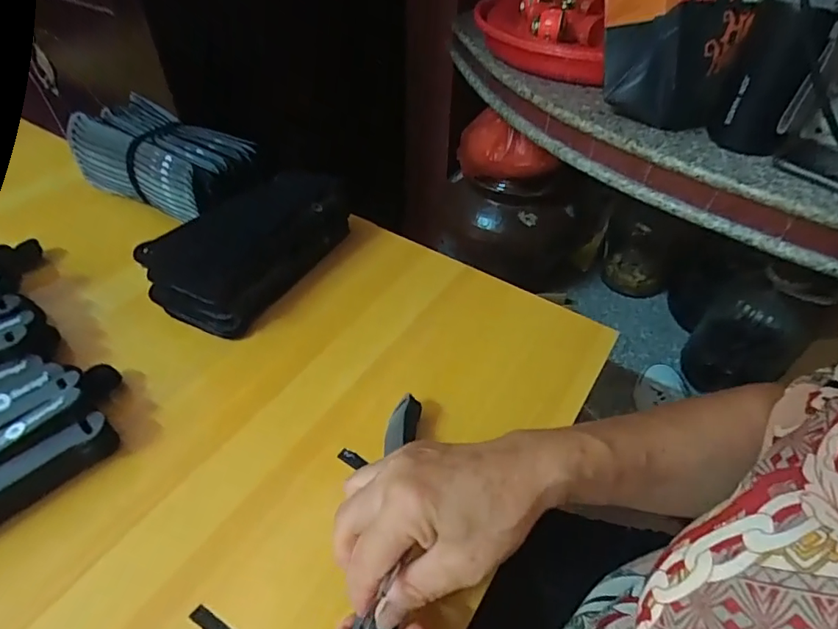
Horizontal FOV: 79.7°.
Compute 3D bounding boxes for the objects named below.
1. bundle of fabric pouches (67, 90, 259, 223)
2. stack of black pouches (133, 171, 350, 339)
[{"bbox_3d":[-0.290,-0.176,0.570,0.204,0.075,0.086,22,49,19],"label":"bundle of fabric pouches"},{"bbox_3d":[-0.156,-0.078,0.500,0.092,0.074,0.211,21,48,18],"label":"stack of black pouches"}]

